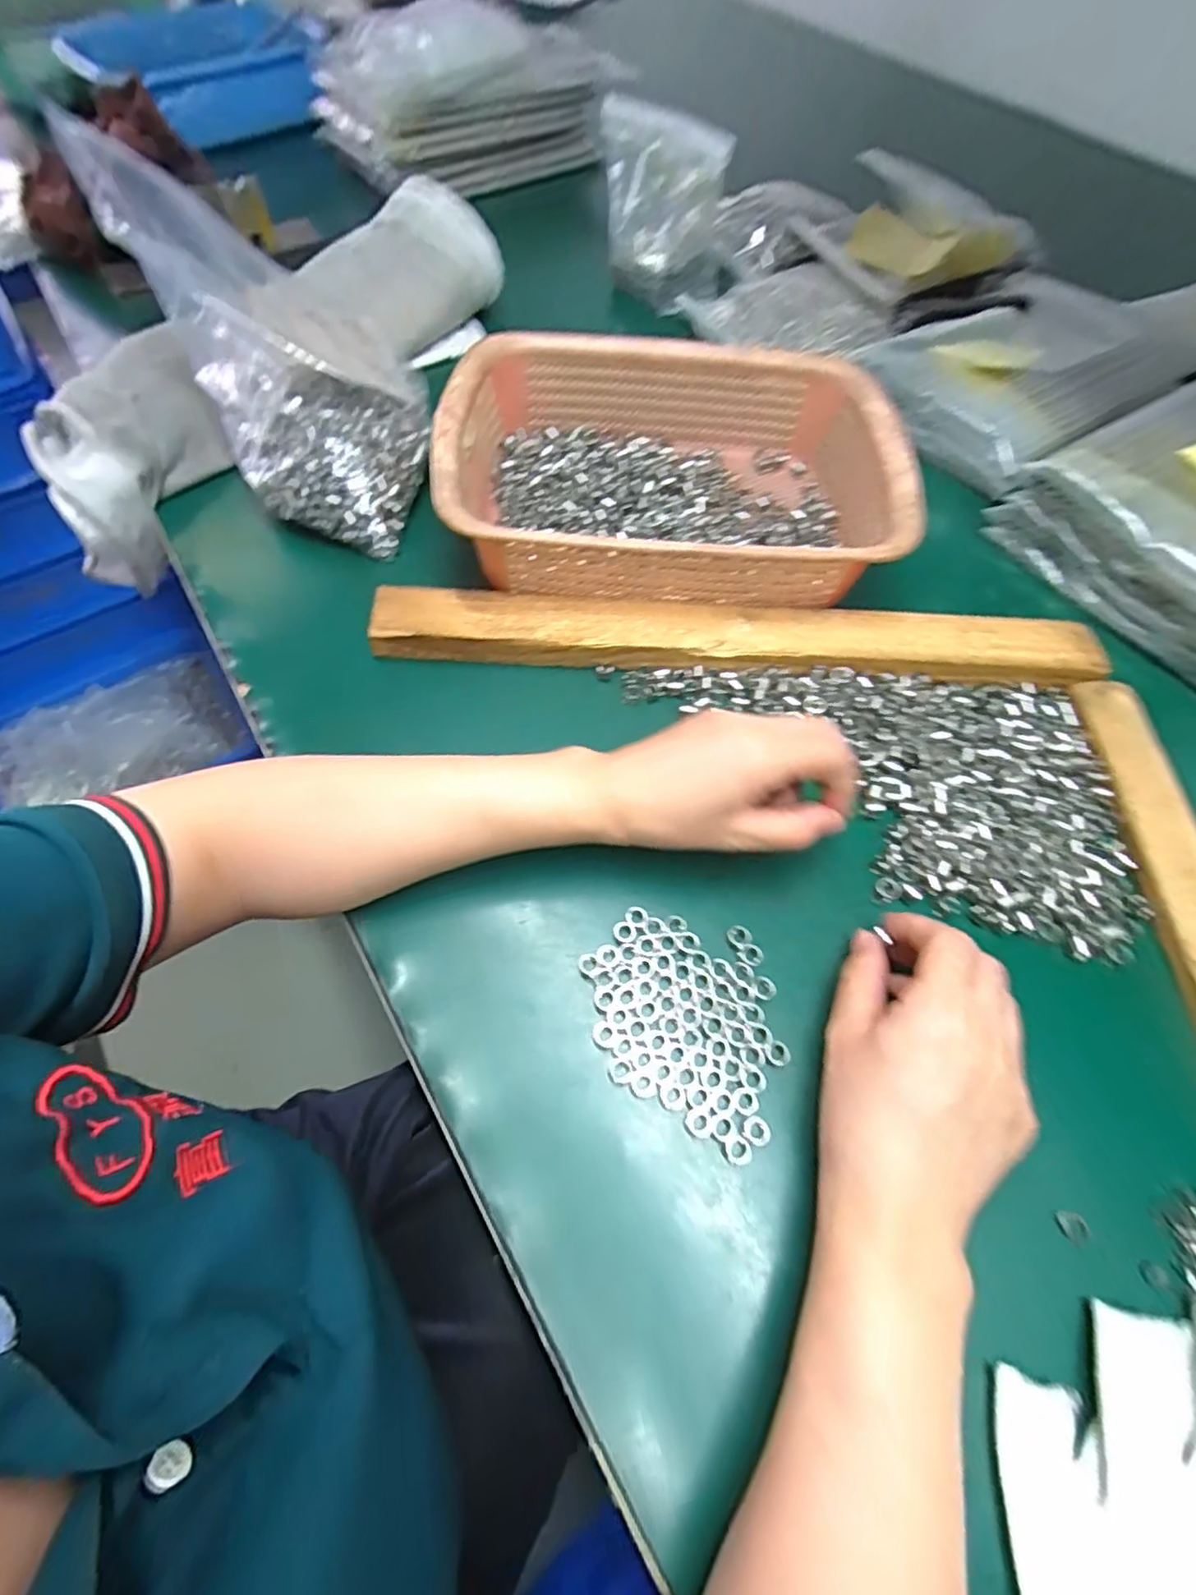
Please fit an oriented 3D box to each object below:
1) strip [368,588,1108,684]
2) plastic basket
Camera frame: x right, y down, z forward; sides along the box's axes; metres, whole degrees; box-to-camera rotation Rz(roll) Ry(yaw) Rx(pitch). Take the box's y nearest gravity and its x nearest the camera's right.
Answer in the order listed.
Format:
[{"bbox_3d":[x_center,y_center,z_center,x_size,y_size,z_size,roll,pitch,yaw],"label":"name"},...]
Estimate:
[{"bbox_3d":[0.086,-0.105,0.410,0.452,0.026,0.043,2,62,1],"label":"strip"},{"bbox_3d":[0.049,-0.227,0.435,0.287,0.070,0.204,0,62,0],"label":"plastic basket"}]

